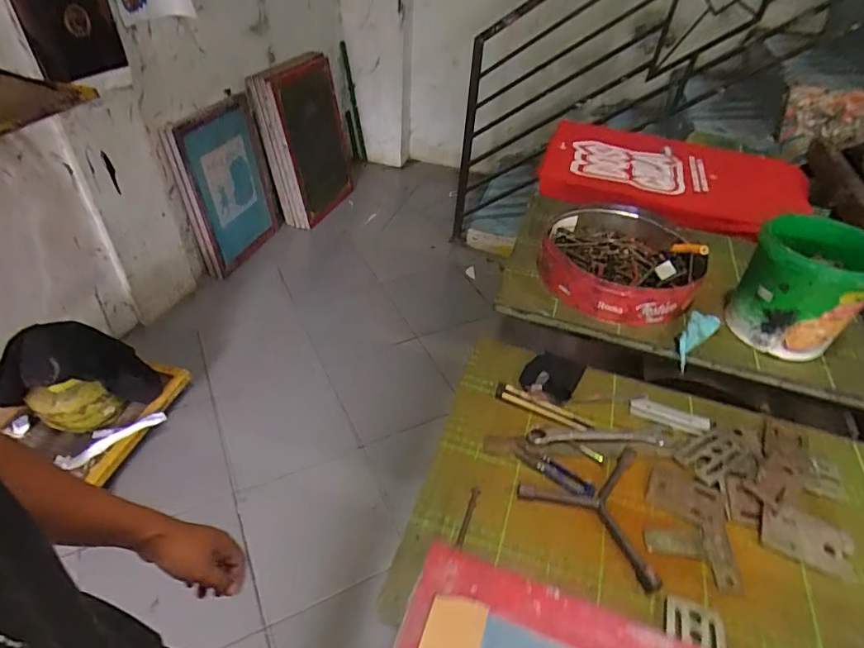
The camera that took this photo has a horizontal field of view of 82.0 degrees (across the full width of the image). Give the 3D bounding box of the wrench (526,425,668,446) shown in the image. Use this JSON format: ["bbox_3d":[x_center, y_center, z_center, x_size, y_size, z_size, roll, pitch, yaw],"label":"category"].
[{"bbox_3d":[0.208,0.139,0.617,0.177,0.009,0.029,0,42,-6],"label":"wrench"}]

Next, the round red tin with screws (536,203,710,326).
[{"bbox_3d":[0.319,-0.110,0.853,0.249,0.074,0.268,3,42,-3],"label":"round red tin with screws"}]

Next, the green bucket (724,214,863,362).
[{"bbox_3d":[0.538,-0.047,0.733,0.145,0.173,0.141,3,42,-3],"label":"green bucket"}]

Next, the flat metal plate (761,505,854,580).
[{"bbox_3d":[0.401,0.229,0.532,0.089,0.004,0.059,21,51,14],"label":"flat metal plate"}]

